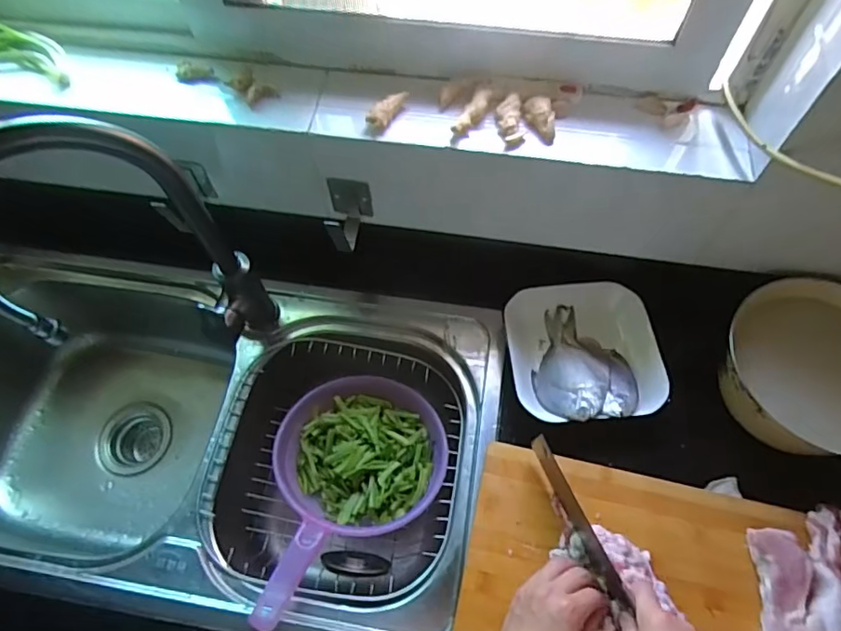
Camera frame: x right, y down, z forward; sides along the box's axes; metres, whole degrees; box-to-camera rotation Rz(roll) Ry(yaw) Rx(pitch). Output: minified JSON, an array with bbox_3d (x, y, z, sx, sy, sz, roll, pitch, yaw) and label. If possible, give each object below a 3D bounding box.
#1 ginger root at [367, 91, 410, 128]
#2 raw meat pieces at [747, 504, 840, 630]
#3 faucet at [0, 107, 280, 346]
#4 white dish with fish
[{"bbox_3d":[-0.035,-0.217,0.576,0.017,0.022,0.053,37,69,18],"label":"ginger root"},{"bbox_3d":[0.361,0.274,0.512,0.082,0.032,0.193,16,64,9],"label":"raw meat pieces"},{"bbox_3d":[-0.313,-0.046,0.569,0.222,0.355,0.090,-21,62,-7],"label":"faucet"},{"bbox_3d":[0.197,0.042,0.662,0.174,0.045,0.181,-4,62,-1],"label":"white dish with fish"}]

